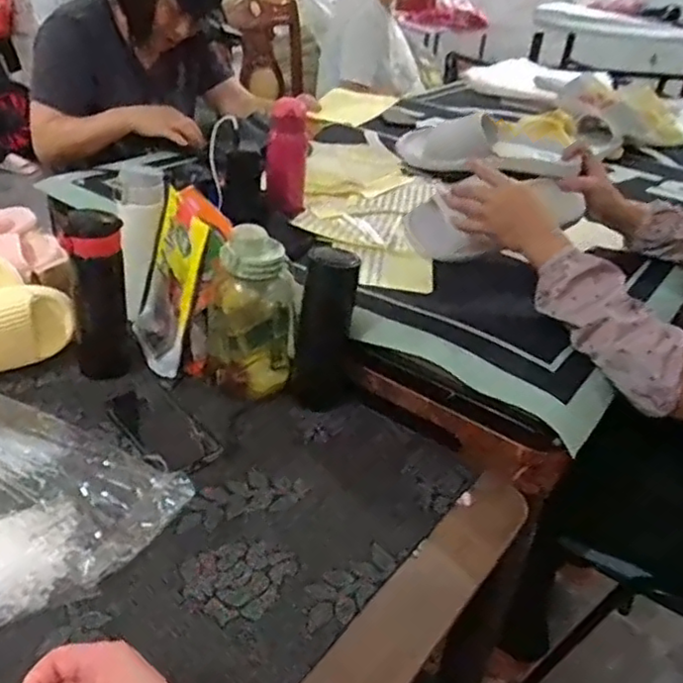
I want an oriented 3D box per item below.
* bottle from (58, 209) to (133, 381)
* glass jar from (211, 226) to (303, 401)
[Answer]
[{"bbox_3d":[-0.298,-0.055,0.823,0.066,0.199,0.064,-3,34,-14],"label":"bottle"},{"bbox_3d":[-0.107,-0.041,0.834,0.107,0.195,0.107,3,33,-5],"label":"glass jar"}]

